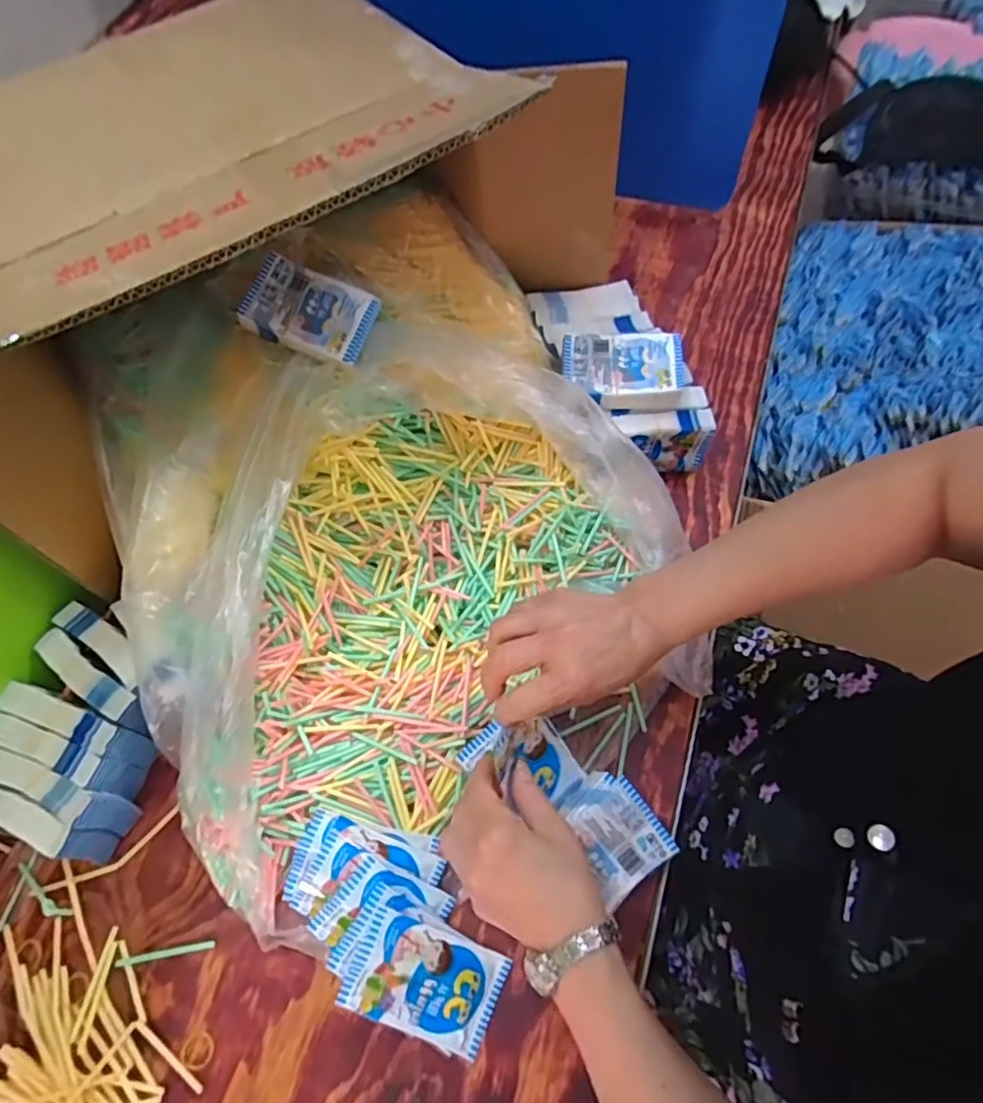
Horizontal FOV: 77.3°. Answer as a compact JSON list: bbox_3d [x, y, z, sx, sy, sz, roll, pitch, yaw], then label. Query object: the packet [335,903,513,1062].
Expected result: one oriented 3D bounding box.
[{"bbox_3d":[-0.045,0.297,0.423,0.103,0.011,0.065,28,76,-7],"label":"packet"}]

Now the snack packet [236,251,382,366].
[{"bbox_3d":[-0.163,-0.216,0.551,0.110,0.019,0.075,17,85,1],"label":"snack packet"}]

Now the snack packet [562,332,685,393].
[{"bbox_3d":[0.121,-0.165,0.562,0.109,0.035,0.065,1,64,5],"label":"snack packet"}]

